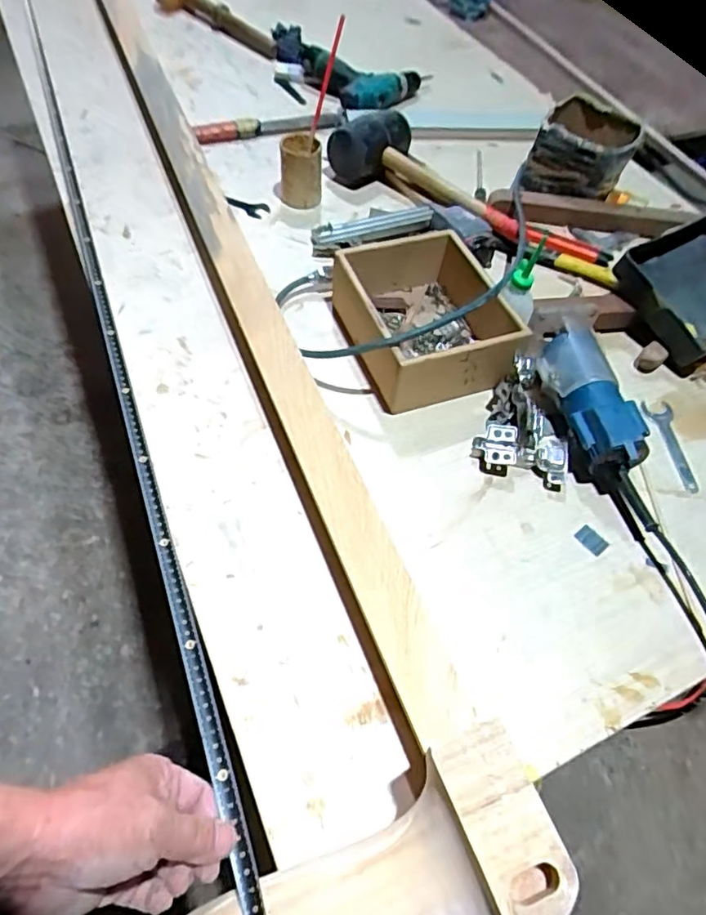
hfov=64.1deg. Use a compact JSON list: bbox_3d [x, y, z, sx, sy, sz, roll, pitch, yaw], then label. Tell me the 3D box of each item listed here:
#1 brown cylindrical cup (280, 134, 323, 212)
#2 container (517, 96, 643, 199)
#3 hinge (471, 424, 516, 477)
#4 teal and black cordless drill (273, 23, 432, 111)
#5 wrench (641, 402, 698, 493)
[{"bbox_3d":[-0.082,-0.444,0.871,0.061,0.094,0.071,-6,57,-8],"label":"brown cylindrical cup"},{"bbox_3d":[0.382,-0.510,0.950,0.158,0.105,0.170,25,59,12],"label":"container"},{"bbox_3d":[0.161,-0.014,0.641,0.047,0.023,0.065,16,57,6],"label":"hinge"},{"bbox_3d":[-0.024,-0.743,1.096,0.305,0.076,0.200,11,57,4],"label":"teal and black cordless drill"},{"bbox_3d":[0.385,-0.017,0.671,0.036,0.006,0.128,-6,57,-8],"label":"wrench"}]

